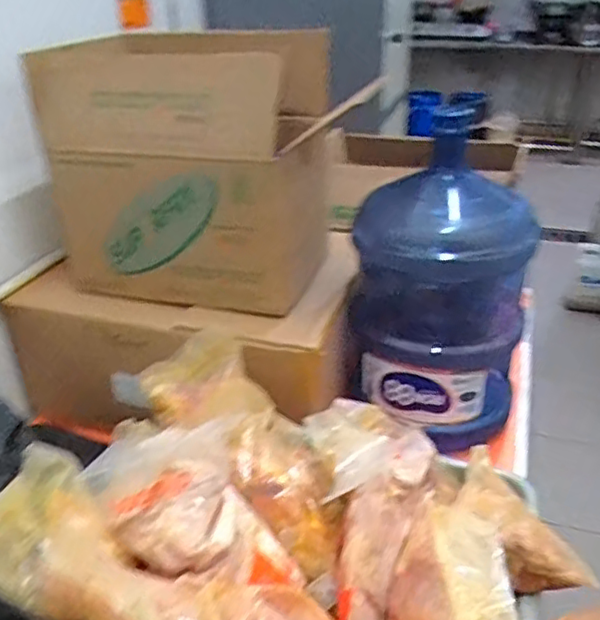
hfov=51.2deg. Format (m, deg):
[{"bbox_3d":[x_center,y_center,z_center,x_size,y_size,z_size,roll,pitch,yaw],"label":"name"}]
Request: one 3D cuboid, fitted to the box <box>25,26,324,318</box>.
[{"bbox_3d":[-0.149,-0.219,0.963,0.340,0.342,0.295,8,31,17],"label":"box"}]

